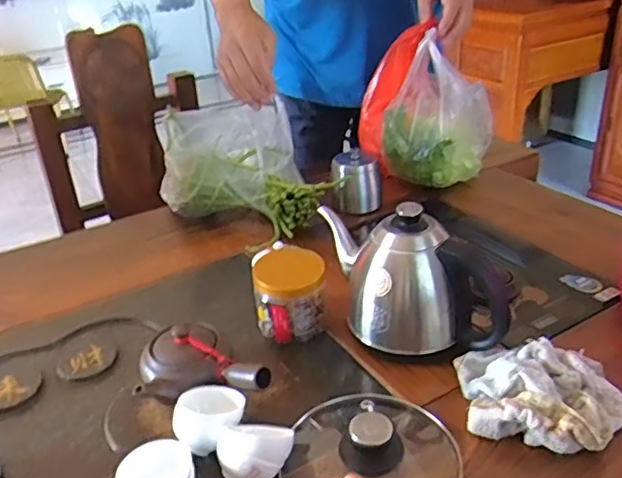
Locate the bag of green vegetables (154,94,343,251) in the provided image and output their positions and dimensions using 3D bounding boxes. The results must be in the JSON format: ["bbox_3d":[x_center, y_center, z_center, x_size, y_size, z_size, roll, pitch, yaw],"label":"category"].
[{"bbox_3d":[-0.106,-0.121,0.968,0.186,0.148,0.275,-28,37,-37],"label":"bag of green vegetables"}]

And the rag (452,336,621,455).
[{"bbox_3d":[0.220,0.150,0.572,0.158,0.051,0.113,6,30,18],"label":"rag"}]

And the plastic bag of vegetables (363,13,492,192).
[{"bbox_3d":[0.207,-0.232,1.033,0.191,0.230,0.184,-11,30,-14],"label":"plastic bag of vegetables"}]

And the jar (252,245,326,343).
[{"bbox_3d":[-0.024,0.067,0.720,0.084,0.094,0.098,-4,29,-1],"label":"jar"}]

